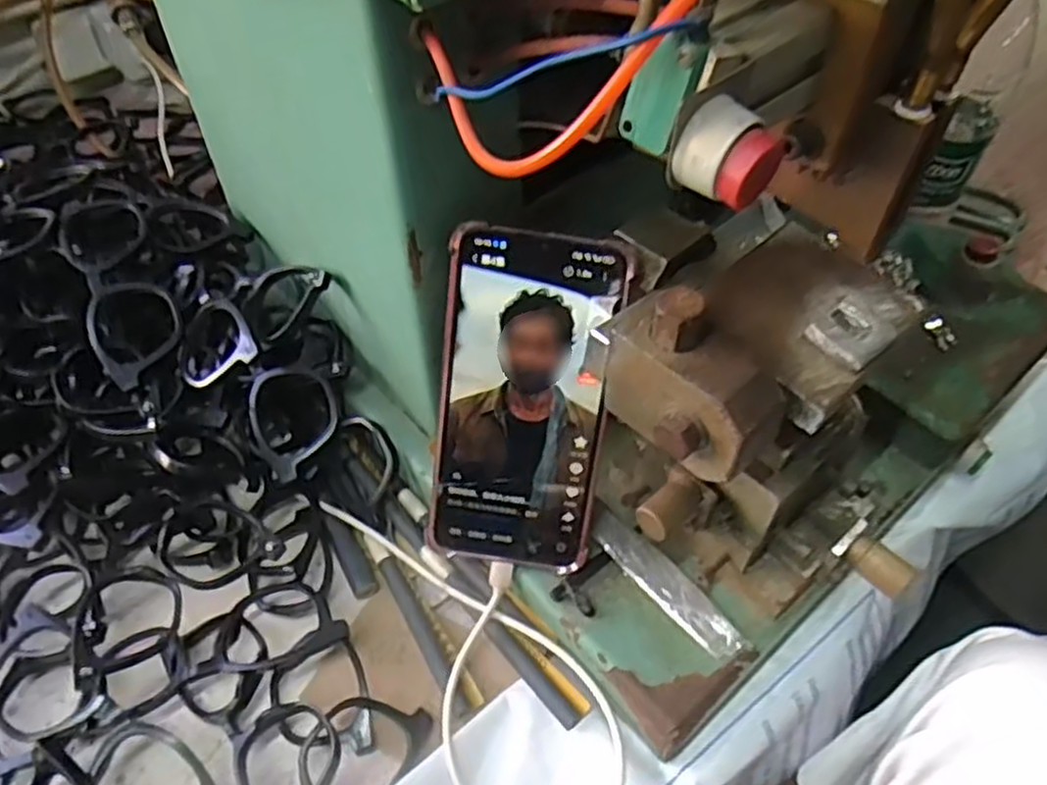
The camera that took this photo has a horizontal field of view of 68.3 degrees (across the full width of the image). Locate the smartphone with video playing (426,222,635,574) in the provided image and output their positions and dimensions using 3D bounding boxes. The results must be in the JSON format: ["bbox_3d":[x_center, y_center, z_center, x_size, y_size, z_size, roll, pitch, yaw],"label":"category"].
[{"bbox_3d":[-0.002,0.009,0.354,0.078,0.164,0.006,8,23,2],"label":"smartphone with video playing"}]

